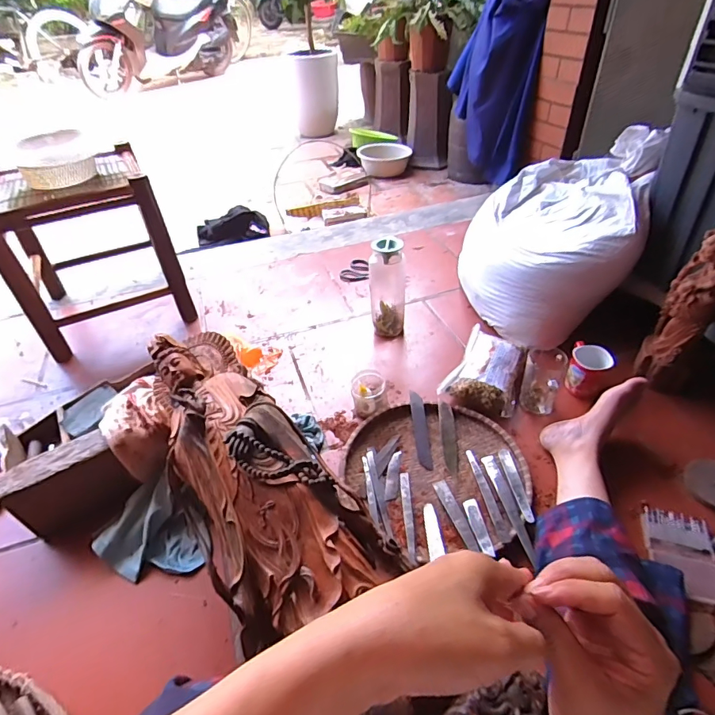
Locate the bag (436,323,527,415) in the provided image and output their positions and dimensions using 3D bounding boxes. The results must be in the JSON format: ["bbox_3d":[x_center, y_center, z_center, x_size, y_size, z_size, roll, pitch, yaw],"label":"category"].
[{"bbox_3d":[0.288,0.032,0.990,0.151,0.075,0.219,17,46,23],"label":"bag"}]

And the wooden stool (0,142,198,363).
[{"bbox_3d":[-0.716,-0.299,1.223,0.384,0.393,0.369,-19,42,-17],"label":"wooden stool"}]

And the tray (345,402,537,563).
[{"bbox_3d":[0.151,0.209,0.829,0.306,0.027,0.326,-3,40,2],"label":"tray"}]

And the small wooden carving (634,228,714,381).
[{"bbox_3d":[0.644,-0.104,0.866,0.087,0.331,0.086,27,50,31],"label":"small wooden carving"}]

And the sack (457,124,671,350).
[{"bbox_3d":[0.471,-0.308,1.133,0.390,0.360,0.470,8,43,13],"label":"sack"}]

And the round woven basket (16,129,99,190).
[{"bbox_3d":[-0.739,-0.486,1.102,0.163,0.101,0.184,-22,43,-20],"label":"round woven basket"}]

